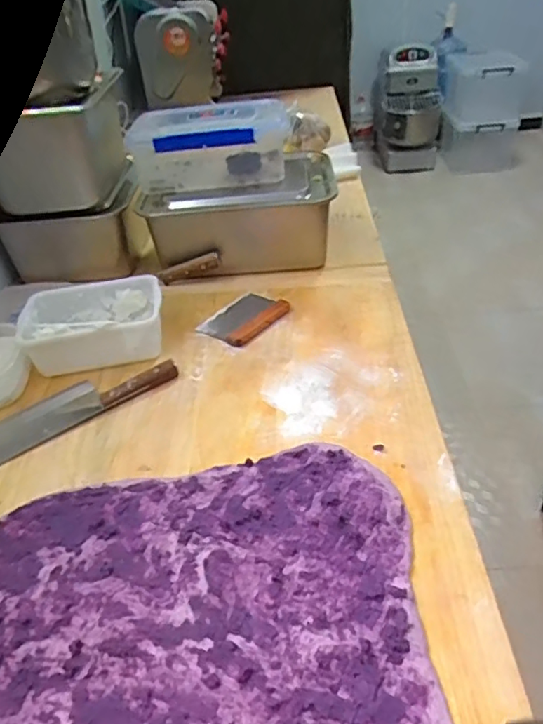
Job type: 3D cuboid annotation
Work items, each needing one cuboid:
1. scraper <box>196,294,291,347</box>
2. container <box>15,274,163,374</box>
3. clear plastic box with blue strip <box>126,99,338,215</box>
[{"bbox_3d":[-0.047,-0.083,0.984,0.111,0.017,0.153,28,49,35],"label":"scraper"},{"bbox_3d":[-0.299,-0.062,0.927,0.232,0.083,0.151,-8,38,-2],"label":"container"},{"bbox_3d":[-0.081,-0.413,1.091,0.391,0.145,0.256,-3,38,4],"label":"clear plastic box with blue strip"}]

